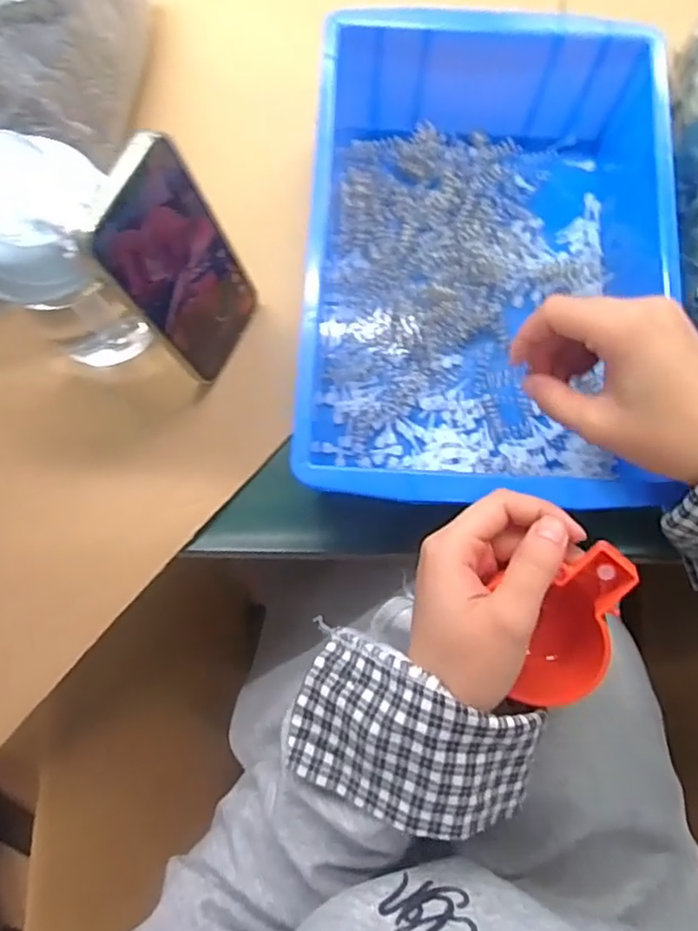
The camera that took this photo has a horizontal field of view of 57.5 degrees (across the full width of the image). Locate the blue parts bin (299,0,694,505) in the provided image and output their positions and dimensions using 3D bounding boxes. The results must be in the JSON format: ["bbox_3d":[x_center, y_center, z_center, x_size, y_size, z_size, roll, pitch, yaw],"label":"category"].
[{"bbox_3d":[0.083,-0.119,0.388,0.204,0.082,0.279,3,76,1],"label":"blue parts bin"}]

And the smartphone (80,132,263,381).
[{"bbox_3d":[-0.091,-0.106,0.355,0.007,0.145,0.071,24,76,19],"label":"smartphone"}]

